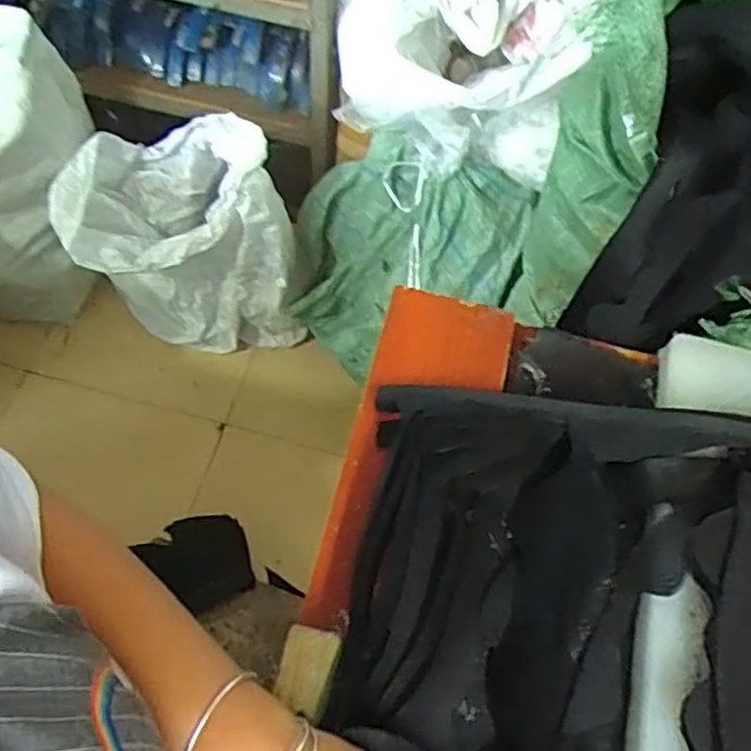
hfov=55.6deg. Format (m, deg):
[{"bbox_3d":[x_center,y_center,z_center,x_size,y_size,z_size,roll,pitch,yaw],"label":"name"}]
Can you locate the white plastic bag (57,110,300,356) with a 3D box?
[{"bbox_3d":[-0.380,-0.265,1.456,0.444,0.573,0.228,9,63,2],"label":"white plastic bag"}]

